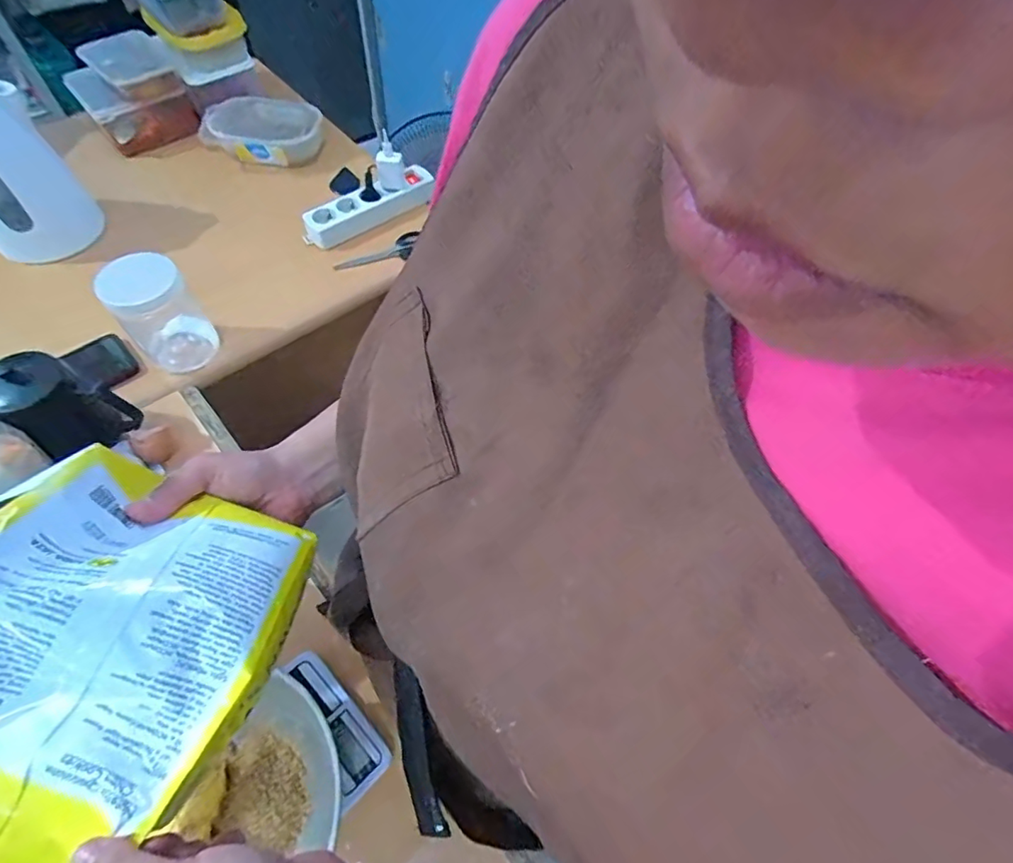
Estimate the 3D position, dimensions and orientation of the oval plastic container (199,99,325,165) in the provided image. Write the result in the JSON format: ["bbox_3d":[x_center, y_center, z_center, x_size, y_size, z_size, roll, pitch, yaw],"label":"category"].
[{"bbox_3d":[-0.435,-0.552,0.949,0.193,0.057,0.142,-3,60,-6],"label":"oval plastic container"}]

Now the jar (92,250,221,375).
[{"bbox_3d":[-0.441,-0.151,0.664,0.085,0.138,0.083,2,59,-3],"label":"jar"}]

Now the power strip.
[{"bbox_3d":[-0.222,-0.374,0.864,0.242,0.040,0.061,-32,66,-20],"label":"power strip"}]

